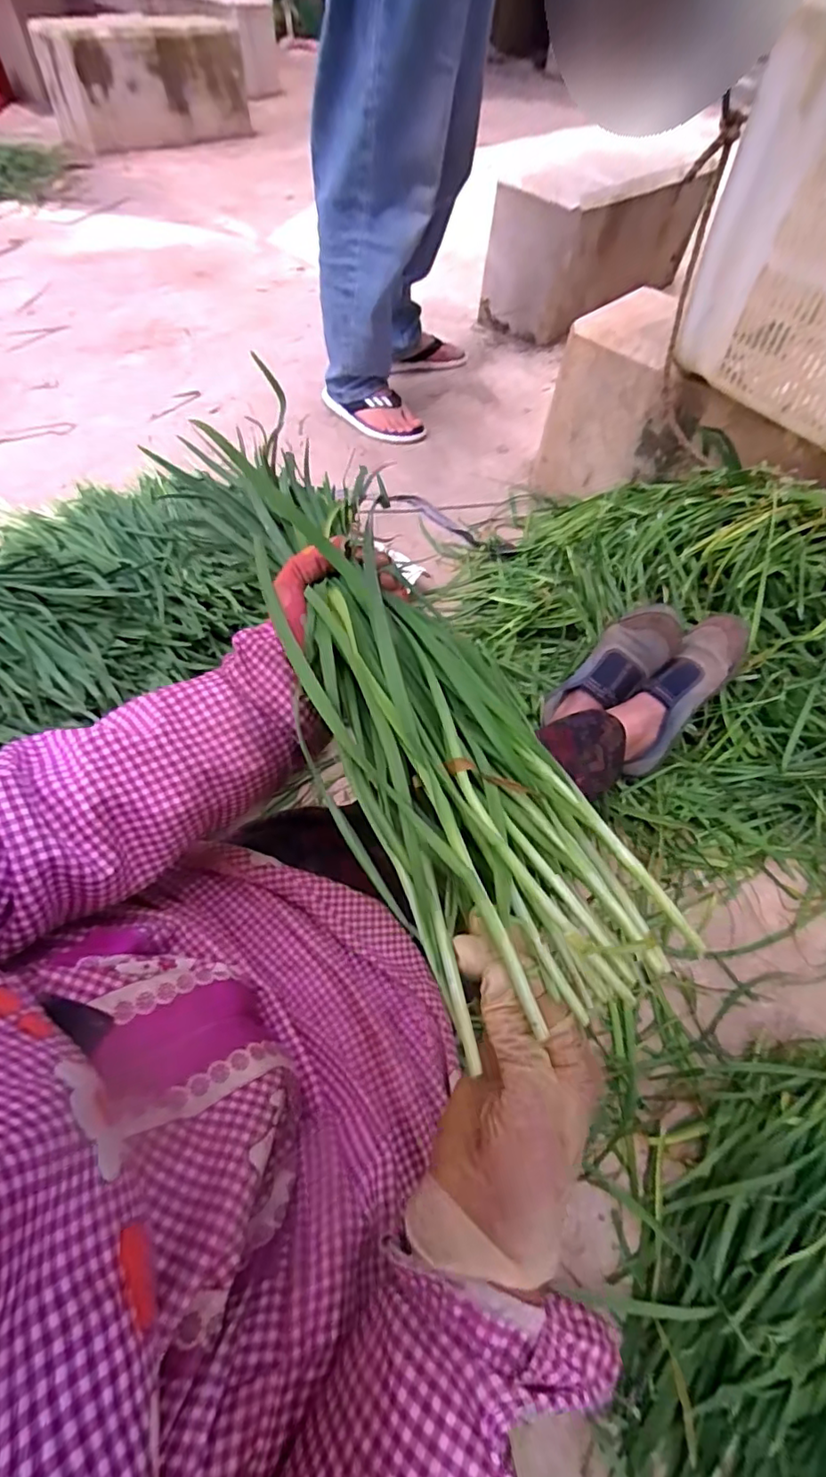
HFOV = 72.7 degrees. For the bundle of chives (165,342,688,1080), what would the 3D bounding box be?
[{"bbox_3d":[-0.033,-0.062,0.367,0.115,0.048,0.481,-23,60,-16],"label":"bundle of chives"}]

